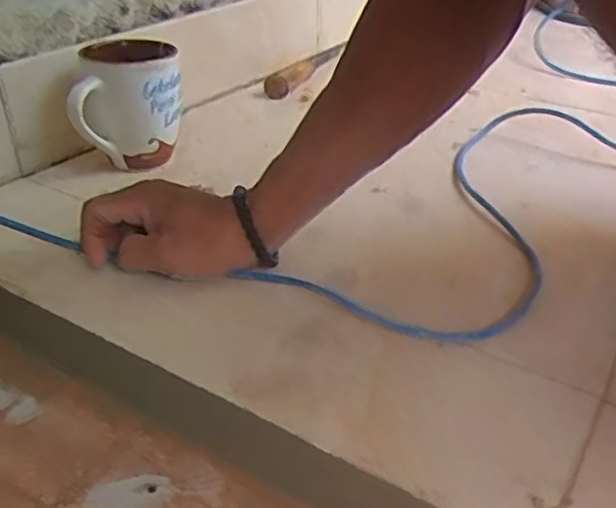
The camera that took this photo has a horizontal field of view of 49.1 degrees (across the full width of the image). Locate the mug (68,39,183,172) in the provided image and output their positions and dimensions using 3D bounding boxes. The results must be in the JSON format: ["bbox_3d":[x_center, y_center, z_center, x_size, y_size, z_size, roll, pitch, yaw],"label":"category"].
[{"bbox_3d":[-0.165,-0.136,0.629,0.094,0.106,0.091,-5,32,-11],"label":"mug"}]

